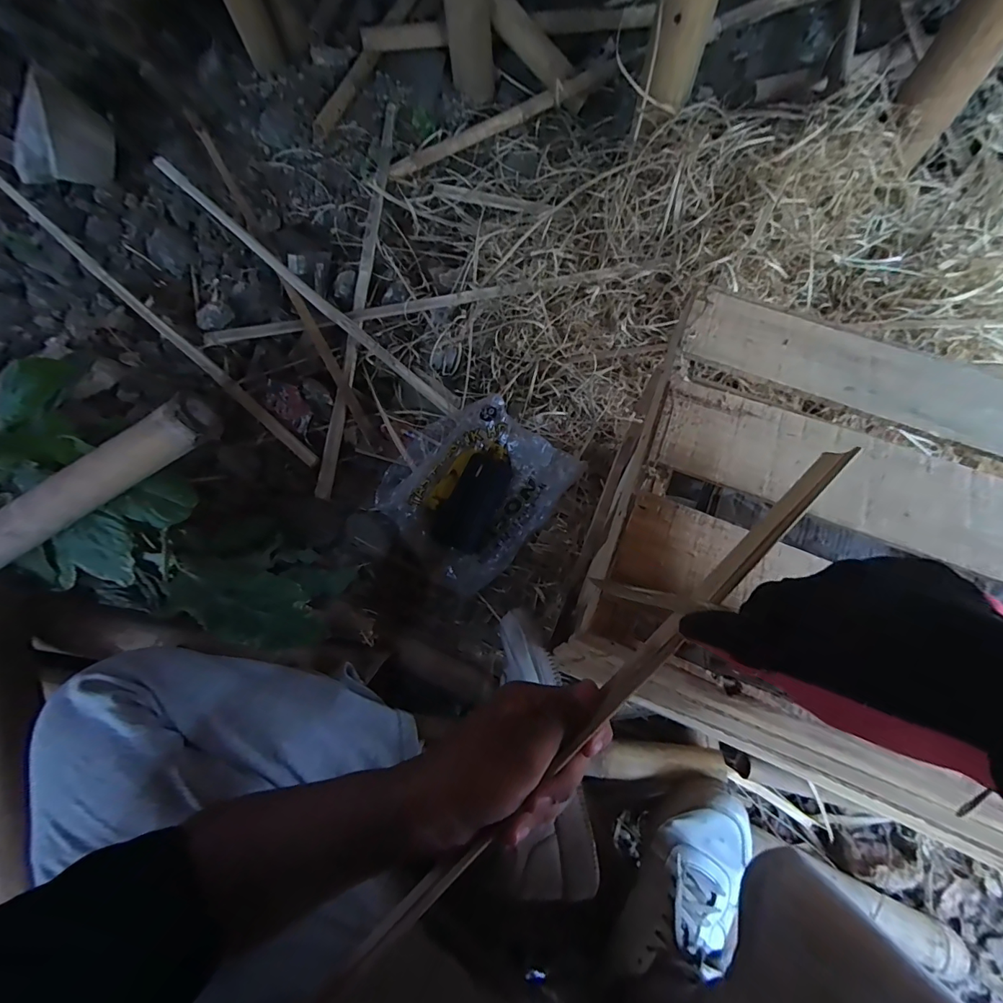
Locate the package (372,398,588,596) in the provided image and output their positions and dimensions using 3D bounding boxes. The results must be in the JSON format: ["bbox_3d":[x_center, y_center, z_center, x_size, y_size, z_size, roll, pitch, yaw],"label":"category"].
[{"bbox_3d":[-0.053,-0.024,0.726,0.263,0.063,0.280,40,77,13],"label":"package"}]

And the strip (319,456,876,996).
[{"bbox_3d":[0.070,0.124,0.275,0.451,0.030,0.011,-43,78,-7],"label":"strip"}]

